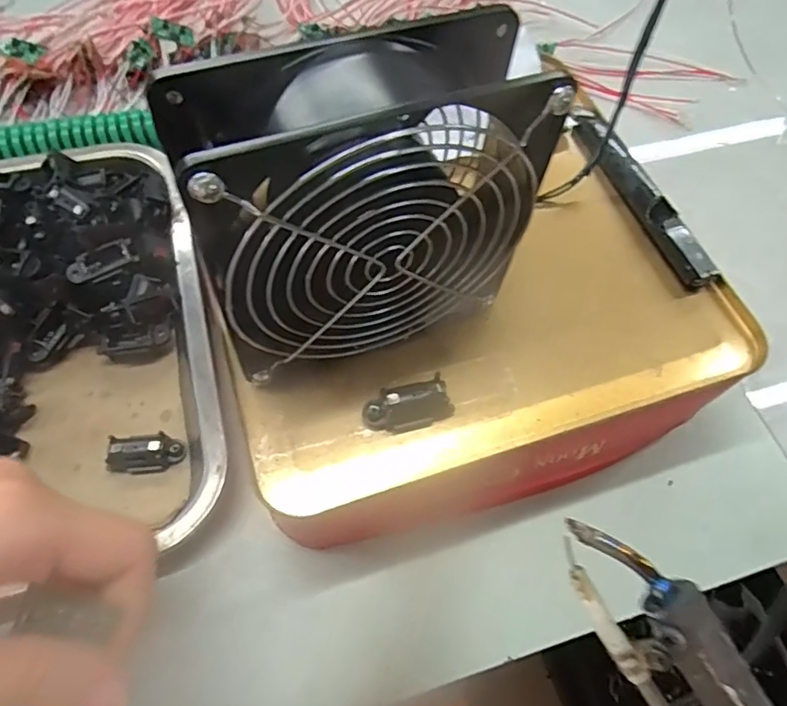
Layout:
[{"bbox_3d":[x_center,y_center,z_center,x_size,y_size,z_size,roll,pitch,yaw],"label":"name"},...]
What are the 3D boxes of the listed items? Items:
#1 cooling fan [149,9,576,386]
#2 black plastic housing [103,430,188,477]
[{"bbox_3d":[-0.009,-0.046,0.209,0.117,0.124,0.047,-19,65,-13],"label":"cooling fan"},{"bbox_3d":[-0.123,0.050,0.280,0.035,0.016,0.016,-4,62,-5],"label":"black plastic housing"}]

